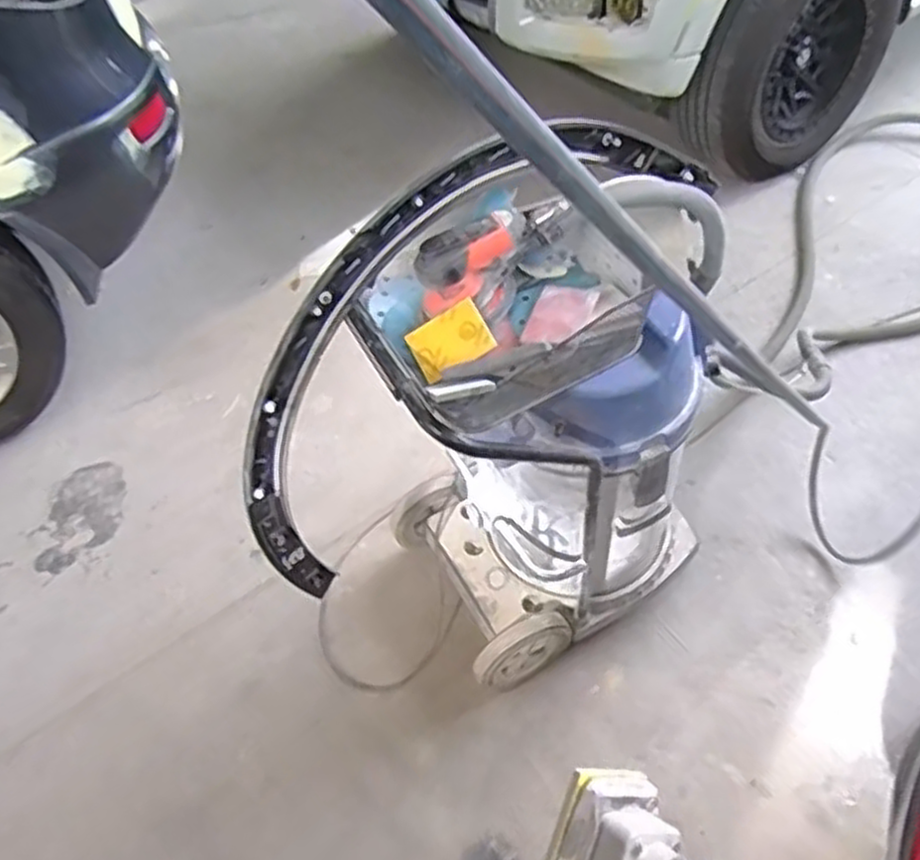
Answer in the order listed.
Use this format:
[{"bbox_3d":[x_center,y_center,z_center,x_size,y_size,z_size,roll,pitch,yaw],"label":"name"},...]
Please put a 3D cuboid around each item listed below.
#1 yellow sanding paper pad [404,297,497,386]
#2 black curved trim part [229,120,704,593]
[{"bbox_3d":[-0.013,-0.114,1.005,0.100,0.009,0.072,-29,90,11],"label":"yellow sanding paper pad"},{"bbox_3d":[-0.034,-0.136,1.137,0.924,0.397,0.142,-48,63,4],"label":"black curved trim part"}]

